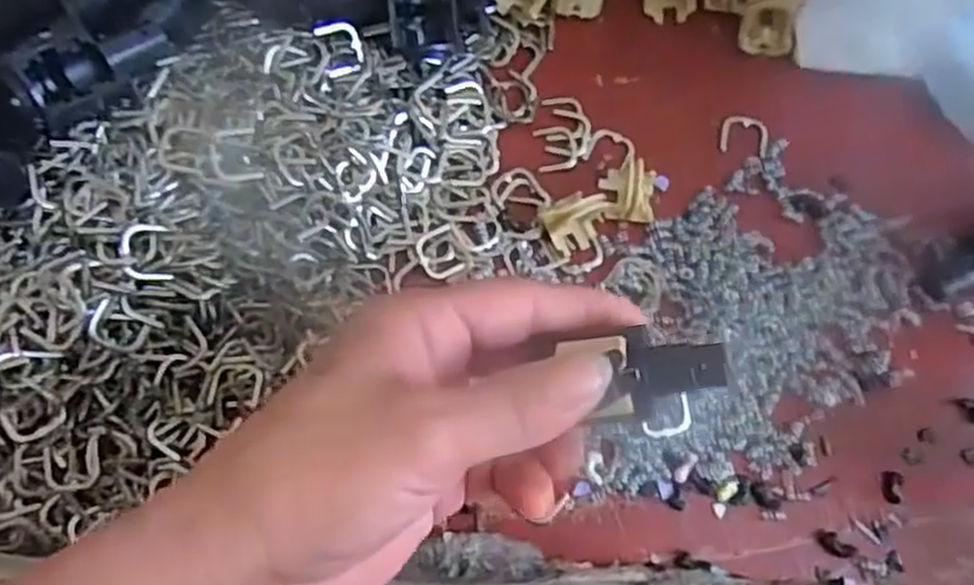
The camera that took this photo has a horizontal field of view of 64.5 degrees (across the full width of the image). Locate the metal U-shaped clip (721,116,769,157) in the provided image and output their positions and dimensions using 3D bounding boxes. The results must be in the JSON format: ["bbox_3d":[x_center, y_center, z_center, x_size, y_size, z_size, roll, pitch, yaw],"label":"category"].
[{"bbox_3d":[0.105,-0.064,0.314,0.019,0.004,0.017,13,76,4],"label":"metal U-shaped clip"}]

